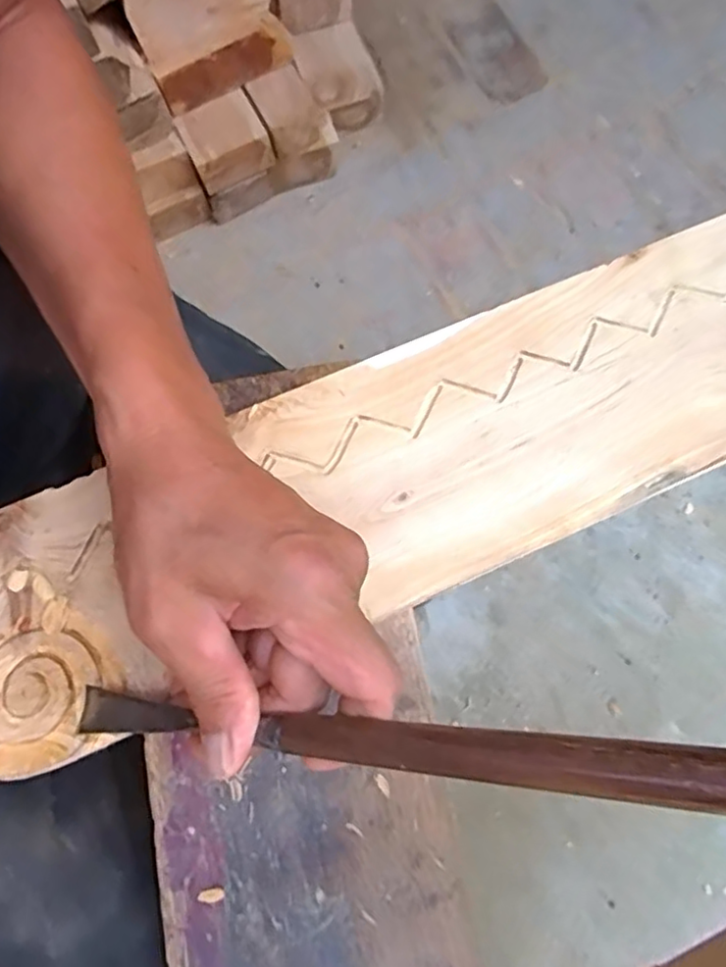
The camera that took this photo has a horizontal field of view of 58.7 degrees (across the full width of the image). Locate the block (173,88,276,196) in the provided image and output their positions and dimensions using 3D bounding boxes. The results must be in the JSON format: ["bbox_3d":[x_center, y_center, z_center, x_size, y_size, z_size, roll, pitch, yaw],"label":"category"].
[{"bbox_3d":[-0.198,-0.485,0.928,0.116,0.080,0.085,-34,78,-7],"label":"block"}]

